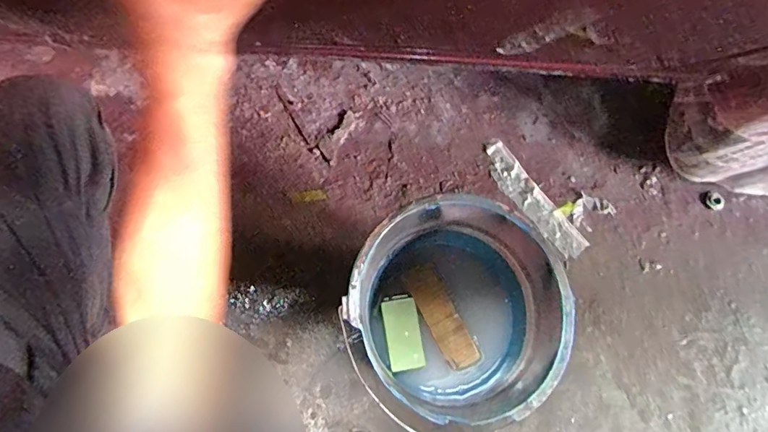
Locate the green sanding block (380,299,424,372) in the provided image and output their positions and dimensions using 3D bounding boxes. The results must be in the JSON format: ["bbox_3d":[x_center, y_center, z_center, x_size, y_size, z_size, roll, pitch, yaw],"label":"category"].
[{"bbox_3d":[0.026,0.170,0.647,0.048,0.033,0.096,-8,79,-3],"label":"green sanding block"}]

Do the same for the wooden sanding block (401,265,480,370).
[{"bbox_3d":[0.085,0.150,0.671,0.049,0.021,0.157,-29,81,-7],"label":"wooden sanding block"}]

